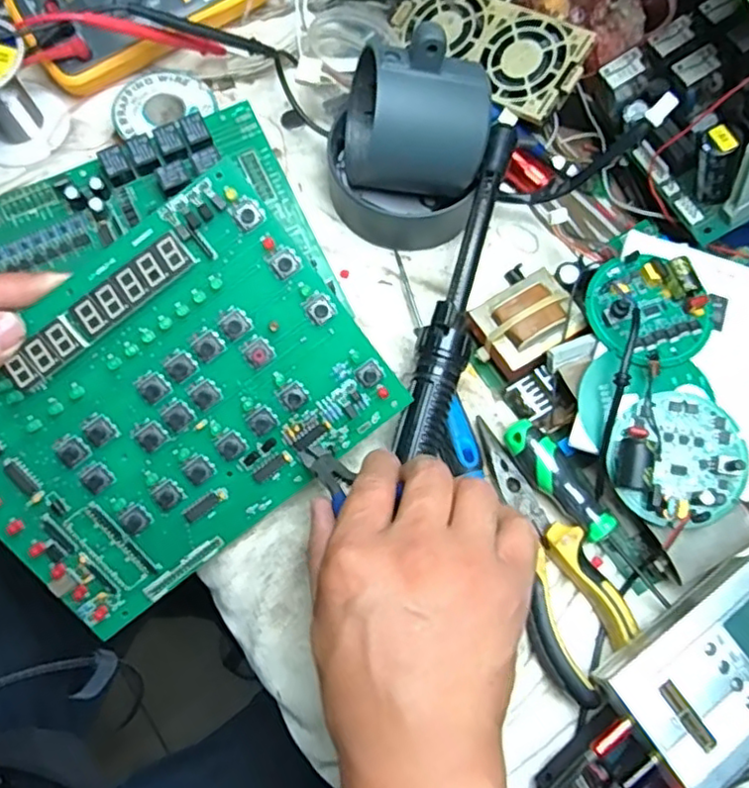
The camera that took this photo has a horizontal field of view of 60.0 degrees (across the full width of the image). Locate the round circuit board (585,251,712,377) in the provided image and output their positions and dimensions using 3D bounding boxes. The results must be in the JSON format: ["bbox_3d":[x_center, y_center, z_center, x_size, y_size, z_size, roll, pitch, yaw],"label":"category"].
[{"bbox_3d":[0.157,-0.050,0.371,0.060,0.022,0.069,-39,77,-15],"label":"round circuit board"}]

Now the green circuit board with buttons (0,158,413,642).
[{"bbox_3d":[-0.109,0.011,0.339,0.211,0.009,0.156,-38,104,0],"label":"green circuit board with buttons"}]

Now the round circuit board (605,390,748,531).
[{"bbox_3d":[0.162,0.035,0.345,0.067,0.029,0.070,-1,79,6],"label":"round circuit board"}]

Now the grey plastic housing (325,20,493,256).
[{"bbox_3d":[0.024,-0.164,0.407,0.089,0.115,0.079,4,71,-1],"label":"grey plastic housing"}]

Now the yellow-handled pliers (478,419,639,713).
[{"bbox_3d":[0.093,0.085,0.353,0.054,0.013,0.150,-20,73,-9],"label":"yellow-handled pliers"}]

